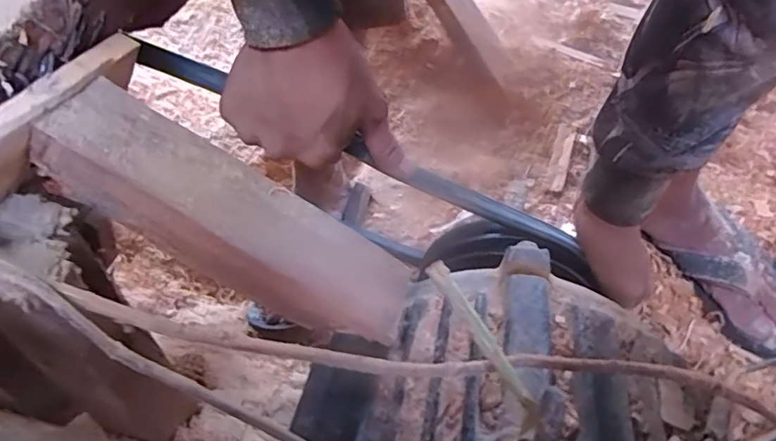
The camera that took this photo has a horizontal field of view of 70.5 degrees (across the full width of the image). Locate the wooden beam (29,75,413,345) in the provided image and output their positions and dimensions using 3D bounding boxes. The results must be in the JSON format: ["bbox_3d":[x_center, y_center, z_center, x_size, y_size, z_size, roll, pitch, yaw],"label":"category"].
[{"bbox_3d":[-0.076,0.000,0.283,0.189,0.028,0.060,31,49,-10],"label":"wooden beam"}]

